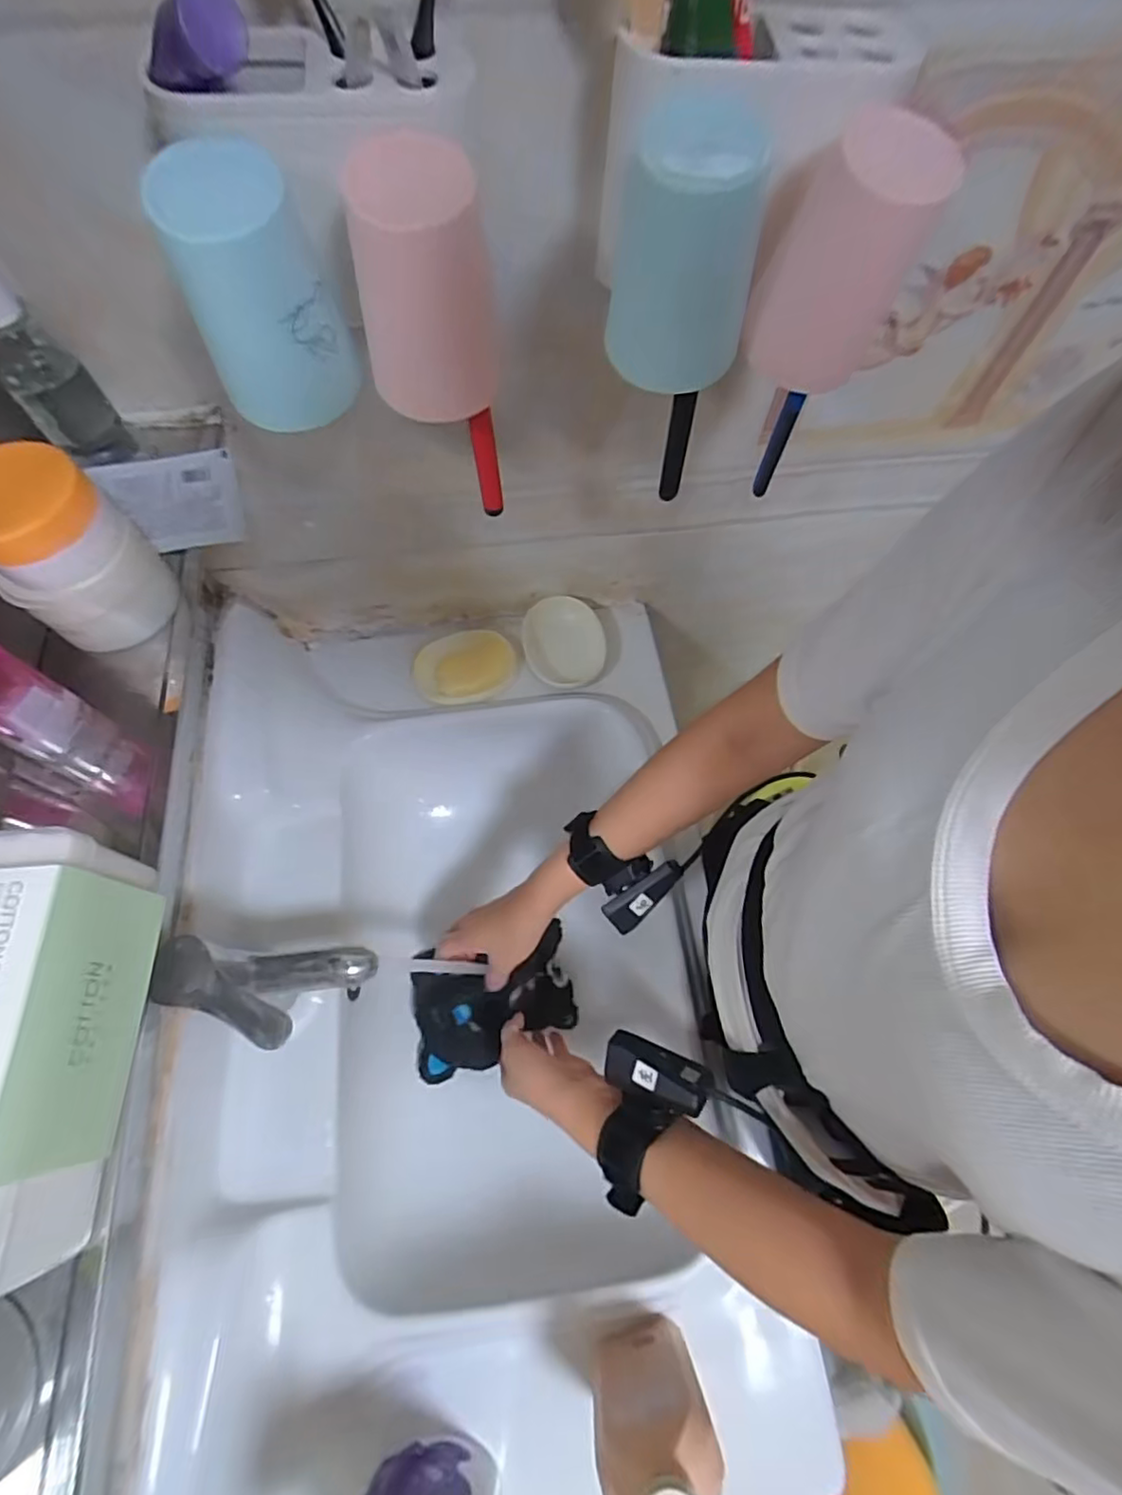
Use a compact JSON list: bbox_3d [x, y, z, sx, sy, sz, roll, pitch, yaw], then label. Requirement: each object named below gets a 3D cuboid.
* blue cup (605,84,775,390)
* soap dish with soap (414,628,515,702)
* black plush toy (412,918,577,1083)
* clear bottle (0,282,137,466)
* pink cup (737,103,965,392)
[{"bbox_3d":[0.067,-0.257,0.327,0.069,0.101,0.079,10,66,3],"label":"blue cup"},{"bbox_3d":[-0.112,-0.094,0.729,0.118,0.029,0.090,-16,67,-8],"label":"soap dish with soap"},{"bbox_3d":[-0.070,0.254,0.624,0.161,0.054,0.119,-12,67,-7],"label":"black plush toy"},{"bbox_3d":[-0.325,-0.236,0.381,0.044,0.106,0.054,-39,72,-17],"label":"clear bottle"},{"bbox_3d":[0.150,-0.269,0.343,0.078,0.106,0.059,17,66,6],"label":"pink cup"}]

